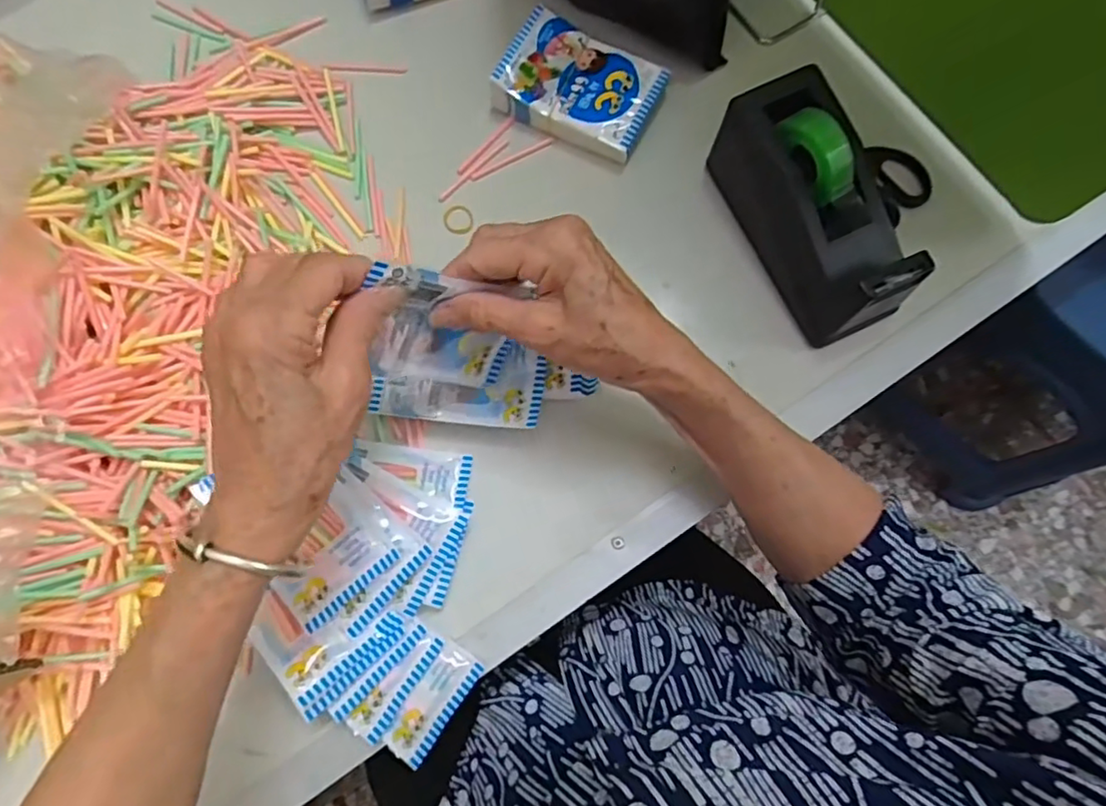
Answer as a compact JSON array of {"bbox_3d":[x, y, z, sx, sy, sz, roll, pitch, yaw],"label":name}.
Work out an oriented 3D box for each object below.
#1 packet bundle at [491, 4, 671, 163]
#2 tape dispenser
[{"bbox_3d":[0.019,-0.217,0.423,0.104,0.029,0.068,28,80,7],"label":"packet bundle"},{"bbox_3d":[0.159,-0.119,0.371,0.057,0.084,0.148,-25,78,-4],"label":"tape dispenser"}]

